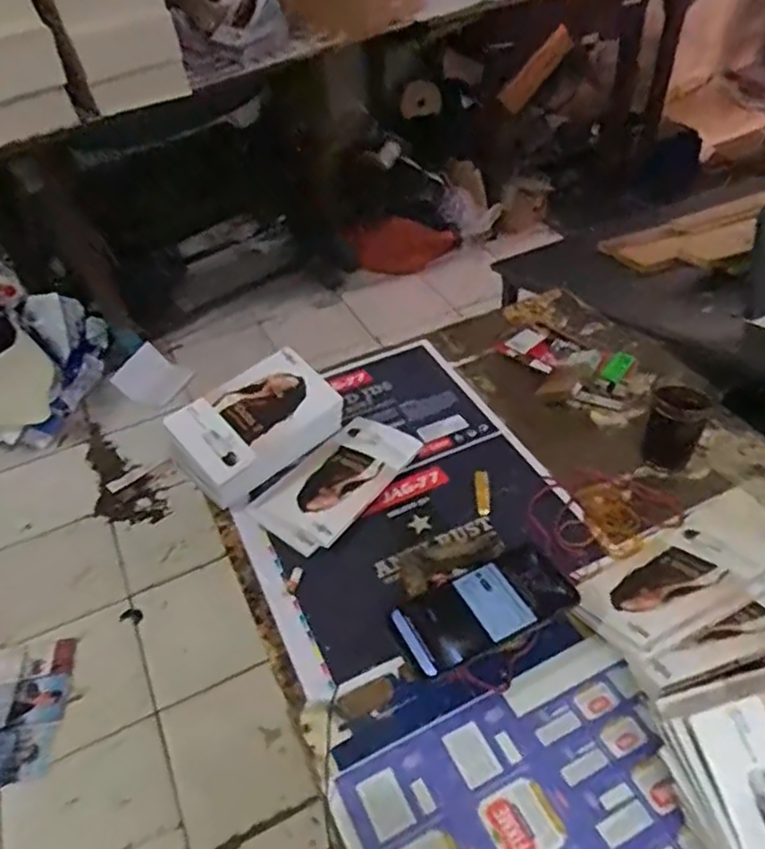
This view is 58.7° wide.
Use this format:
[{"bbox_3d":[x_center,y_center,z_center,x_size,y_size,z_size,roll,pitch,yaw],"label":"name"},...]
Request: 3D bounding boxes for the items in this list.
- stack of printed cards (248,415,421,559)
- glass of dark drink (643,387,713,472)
[{"bbox_3d":[-0.048,0.060,0.768,0.108,0.024,0.196,27,53,30],"label":"stack of printed cards"},{"bbox_3d":[0.320,0.004,0.743,0.059,0.091,0.050,18,48,23],"label":"glass of dark drink"}]

